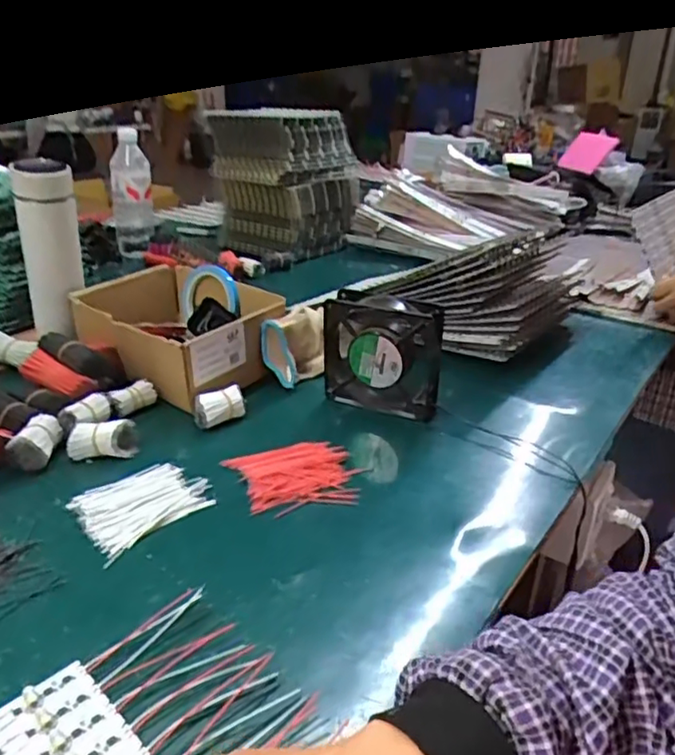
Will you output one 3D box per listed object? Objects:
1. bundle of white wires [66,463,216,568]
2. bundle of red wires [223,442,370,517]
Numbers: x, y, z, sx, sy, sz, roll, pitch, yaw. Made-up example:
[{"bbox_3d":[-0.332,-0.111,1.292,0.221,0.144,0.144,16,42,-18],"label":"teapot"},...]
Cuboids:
[{"bbox_3d":[-0.163,0.104,0.517,0.100,0.014,0.080,-21,34,-38],"label":"bundle of white wires"},{"bbox_3d":[-0.036,0.086,0.551,0.110,0.018,0.088,-6,27,-15],"label":"bundle of red wires"}]

